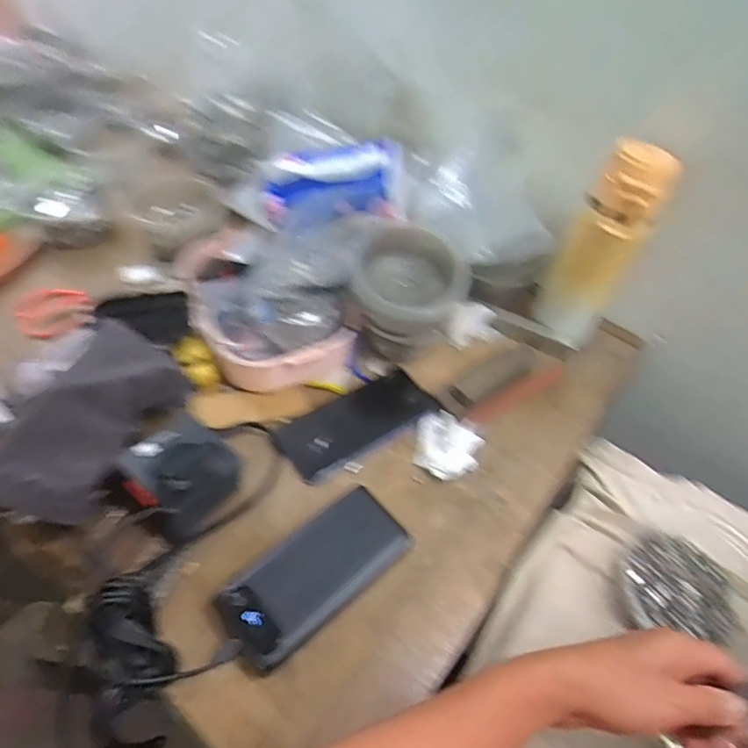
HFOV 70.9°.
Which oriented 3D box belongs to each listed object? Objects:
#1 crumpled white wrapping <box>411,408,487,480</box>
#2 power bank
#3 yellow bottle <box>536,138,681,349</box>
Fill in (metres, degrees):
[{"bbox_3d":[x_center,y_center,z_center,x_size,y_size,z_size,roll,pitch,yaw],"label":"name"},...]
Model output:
[{"bbox_3d":[0.073,0.072,0.525,0.066,0.014,0.075,18,51,9],"label":"crumpled white wrapping"},{"bbox_3d":[-0.047,0.162,0.432,0.152,0.028,0.070,-34,62,-29],"label":"power bank"},{"bbox_3d":[0.246,-0.138,0.574,0.078,0.218,0.088,27,53,16],"label":"yellow bottle"}]

